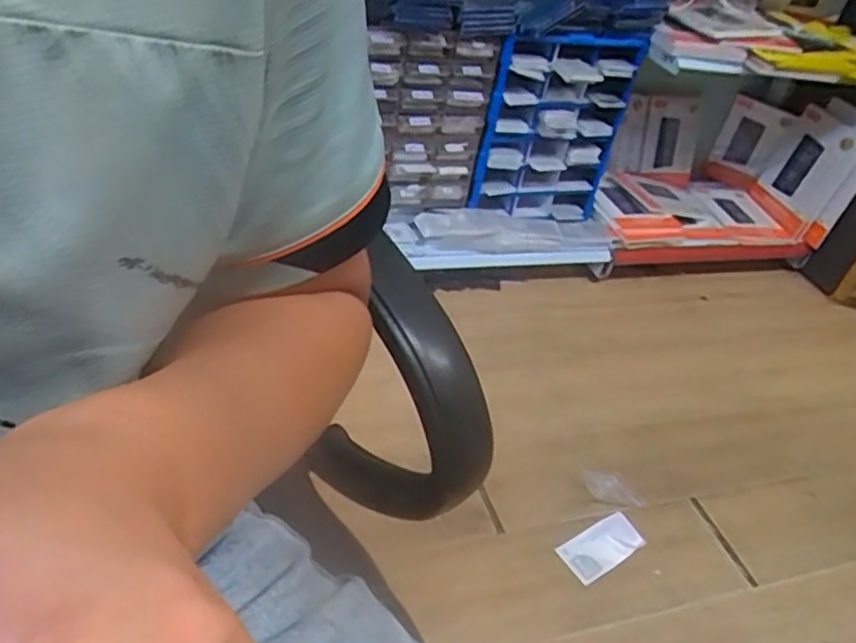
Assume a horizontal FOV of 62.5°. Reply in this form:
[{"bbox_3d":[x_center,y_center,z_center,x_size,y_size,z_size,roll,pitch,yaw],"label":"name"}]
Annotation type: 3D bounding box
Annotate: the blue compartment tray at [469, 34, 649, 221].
[{"bbox_3d":[0.304,-0.470,1.726,0.393,0.454,0.087,-3,32,-23],"label":"blue compartment tray"}]

